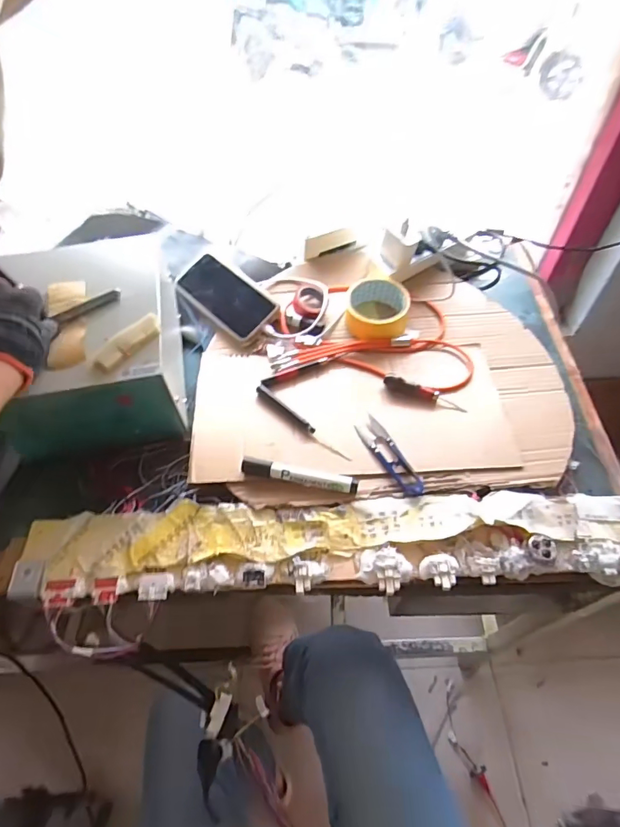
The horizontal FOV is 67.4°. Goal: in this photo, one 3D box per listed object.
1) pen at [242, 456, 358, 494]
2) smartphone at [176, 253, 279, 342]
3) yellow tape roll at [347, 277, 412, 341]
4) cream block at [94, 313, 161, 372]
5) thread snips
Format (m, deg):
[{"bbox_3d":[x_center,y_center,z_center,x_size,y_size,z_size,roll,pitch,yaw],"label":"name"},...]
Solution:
[{"bbox_3d":[-0.012,0.070,0.522,0.130,0.017,0.017,10,55,7],"label":"pen"},{"bbox_3d":[-0.125,-0.173,0.685,0.162,0.007,0.078,39,82,19],"label":"smartphone"},{"bbox_3d":[0.098,-0.155,0.668,0.086,0.046,0.099,5,55,4],"label":"yellow tape roll"},{"bbox_3d":[-0.194,-0.077,0.499,0.025,0.011,0.084,33,61,22],"label":"cream block"},{"bbox_3d":[0.094,0.049,0.540,0.028,0.016,0.111,-27,59,-18],"label":"thread snips"}]

